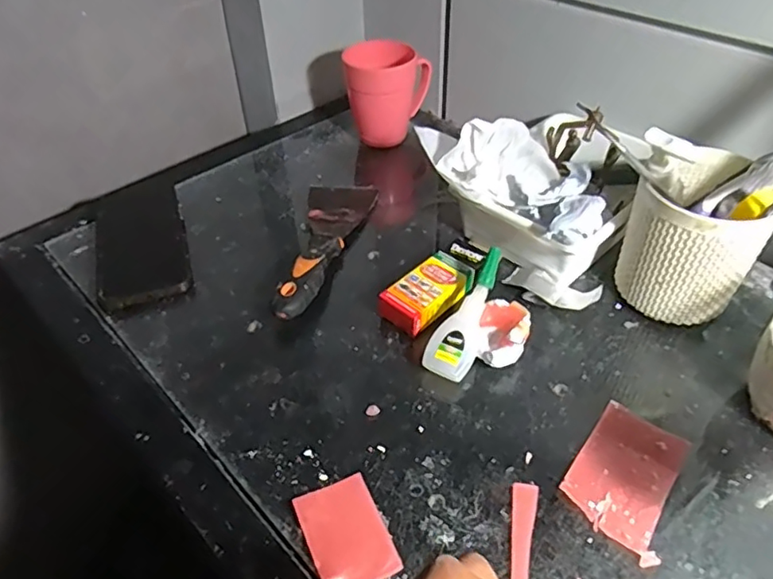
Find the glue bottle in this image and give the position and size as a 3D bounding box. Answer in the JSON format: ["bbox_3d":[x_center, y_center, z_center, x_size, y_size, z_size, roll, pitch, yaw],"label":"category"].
[{"bbox_3d":[0.063,0.018,0.442,0.034,0.016,0.104,22,73,23],"label":"glue bottle"}]

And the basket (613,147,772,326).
[{"bbox_3d":[0.240,-0.041,0.458,0.094,0.123,0.092,25,51,25],"label":"basket"}]

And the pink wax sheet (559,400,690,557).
[{"bbox_3d":[0.154,0.118,0.380,0.056,0.004,0.088,27,52,27],"label":"pink wax sheet"}]

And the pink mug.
[{"bbox_3d":[0.003,-0.222,0.669,0.095,0.105,0.071,-1,44,1],"label":"pink mug"}]

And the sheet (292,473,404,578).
[{"bbox_3d":[-0.024,0.147,0.353,0.046,0.005,0.067,-18,47,-15],"label":"sheet"}]

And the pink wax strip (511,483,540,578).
[{"bbox_3d":[0.081,0.147,0.349,0.015,0.004,0.068,10,46,12],"label":"pink wax strip"}]

